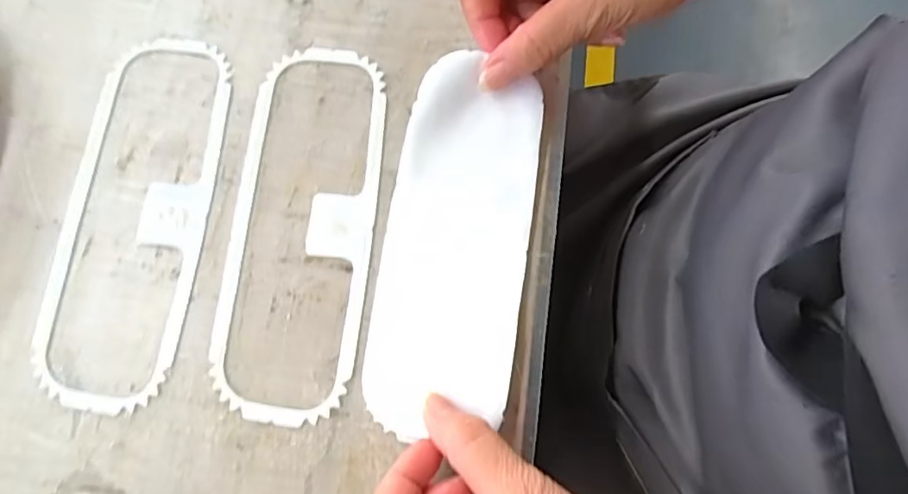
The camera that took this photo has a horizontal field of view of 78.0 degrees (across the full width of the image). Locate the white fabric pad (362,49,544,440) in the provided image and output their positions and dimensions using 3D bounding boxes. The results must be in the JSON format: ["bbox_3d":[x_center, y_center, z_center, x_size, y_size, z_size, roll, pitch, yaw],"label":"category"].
[{"bbox_3d":[0.001,-0.003,0.273,0.068,0.019,0.176,10,78,1],"label":"white fabric pad"}]

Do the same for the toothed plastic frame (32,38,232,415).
[{"bbox_3d":[-0.160,-0.019,0.281,0.068,0.004,0.194,6,76,0],"label":"toothed plastic frame"}]

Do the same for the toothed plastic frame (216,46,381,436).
[{"bbox_3d":[-0.077,-0.013,0.282,0.070,0.004,0.193,5,76,0],"label":"toothed plastic frame"}]

